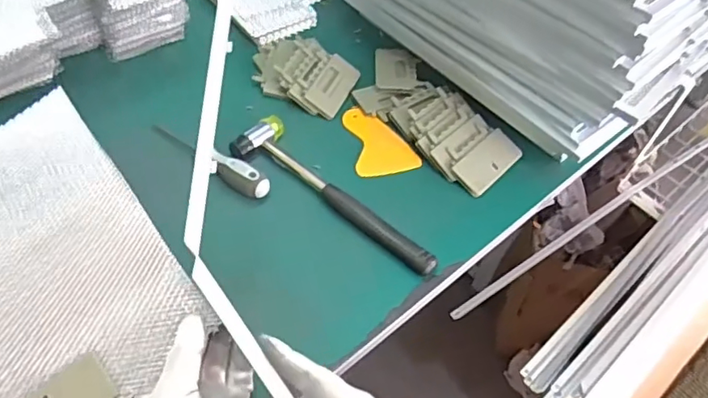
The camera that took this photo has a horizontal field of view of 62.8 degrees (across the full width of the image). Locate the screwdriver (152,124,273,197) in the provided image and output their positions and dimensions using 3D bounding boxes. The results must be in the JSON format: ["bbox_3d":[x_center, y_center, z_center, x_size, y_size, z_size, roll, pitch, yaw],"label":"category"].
[{"bbox_3d":[-0.152,-0.043,0.589,0.152,0.024,0.028,27,55,16],"label":"screwdriver"}]

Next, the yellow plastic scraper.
[{"bbox_3d":[0.028,-0.066,0.640,0.066,0.007,0.096,-9,54,-12],"label":"yellow plastic scraper"}]

